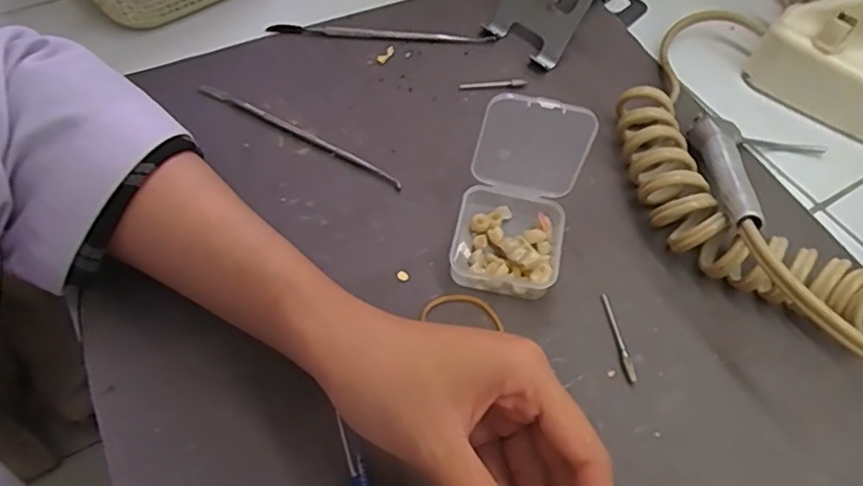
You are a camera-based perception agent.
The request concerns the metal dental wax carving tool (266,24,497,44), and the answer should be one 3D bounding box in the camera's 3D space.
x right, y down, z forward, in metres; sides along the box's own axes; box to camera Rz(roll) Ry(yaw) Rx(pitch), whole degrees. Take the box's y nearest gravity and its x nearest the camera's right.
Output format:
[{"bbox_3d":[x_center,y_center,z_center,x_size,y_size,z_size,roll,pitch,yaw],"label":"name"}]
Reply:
[{"bbox_3d":[-0.033,-0.148,0.421,0.156,0.006,0.013,2,57,-1],"label":"metal dental wax carving tool"}]

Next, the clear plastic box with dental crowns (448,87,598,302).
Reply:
[{"bbox_3d":[0.045,-0.024,0.304,0.059,0.072,0.077,11,57,4],"label":"clear plastic box with dental crowns"}]

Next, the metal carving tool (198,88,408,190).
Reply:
[{"bbox_3d":[-0.080,-0.067,0.364,0.146,0.006,0.008,27,60,14],"label":"metal carving tool"}]

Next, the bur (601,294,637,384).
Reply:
[{"bbox_3d":[0.094,0.047,0.302,0.005,0.004,0.047,-6,58,-6],"label":"bur"}]

